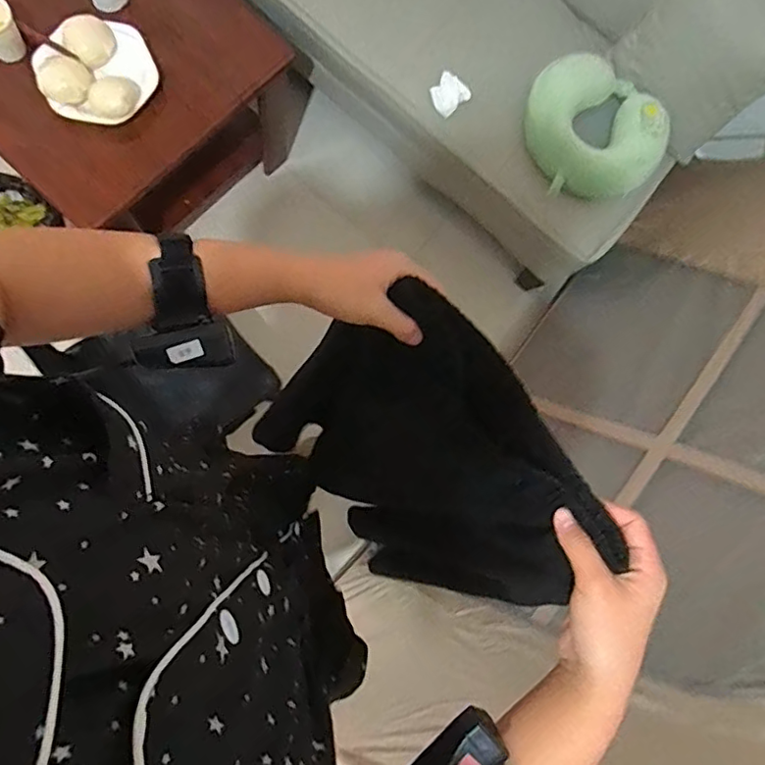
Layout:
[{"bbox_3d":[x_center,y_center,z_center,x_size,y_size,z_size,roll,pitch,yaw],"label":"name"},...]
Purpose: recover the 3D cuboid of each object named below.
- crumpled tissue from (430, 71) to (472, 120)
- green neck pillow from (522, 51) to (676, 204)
[{"bbox_3d":[0.140,-0.601,1.177,0.072,0.050,0.070,-41,81,-8],"label":"crumpled tissue"},{"bbox_3d":[0.419,-0.518,1.156,0.243,0.086,0.301,-39,80,-7],"label":"green neck pillow"}]

